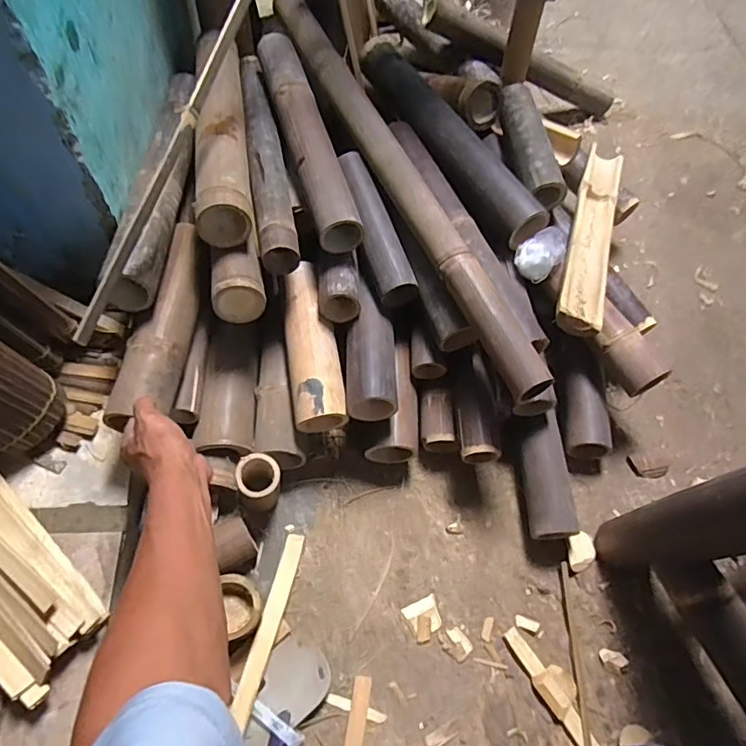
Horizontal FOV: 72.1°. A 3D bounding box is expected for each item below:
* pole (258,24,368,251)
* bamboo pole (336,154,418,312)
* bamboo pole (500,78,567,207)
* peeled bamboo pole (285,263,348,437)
[{"bbox_3d":[-0.102,-0.361,0.777,0.064,0.051,0.430,-13,64,-12],"label":"pole"},{"bbox_3d":[0.001,-0.216,0.753,0.054,0.059,0.242,-15,64,-12],"label":"bamboo pole"},{"bbox_3d":[0.262,-0.380,0.852,0.055,0.044,0.261,-3,62,-6],"label":"bamboo pole"},{"bbox_3d":[-0.087,-0.037,0.735,0.071,0.081,0.228,-6,63,-8],"label":"peeled bamboo pole"}]

